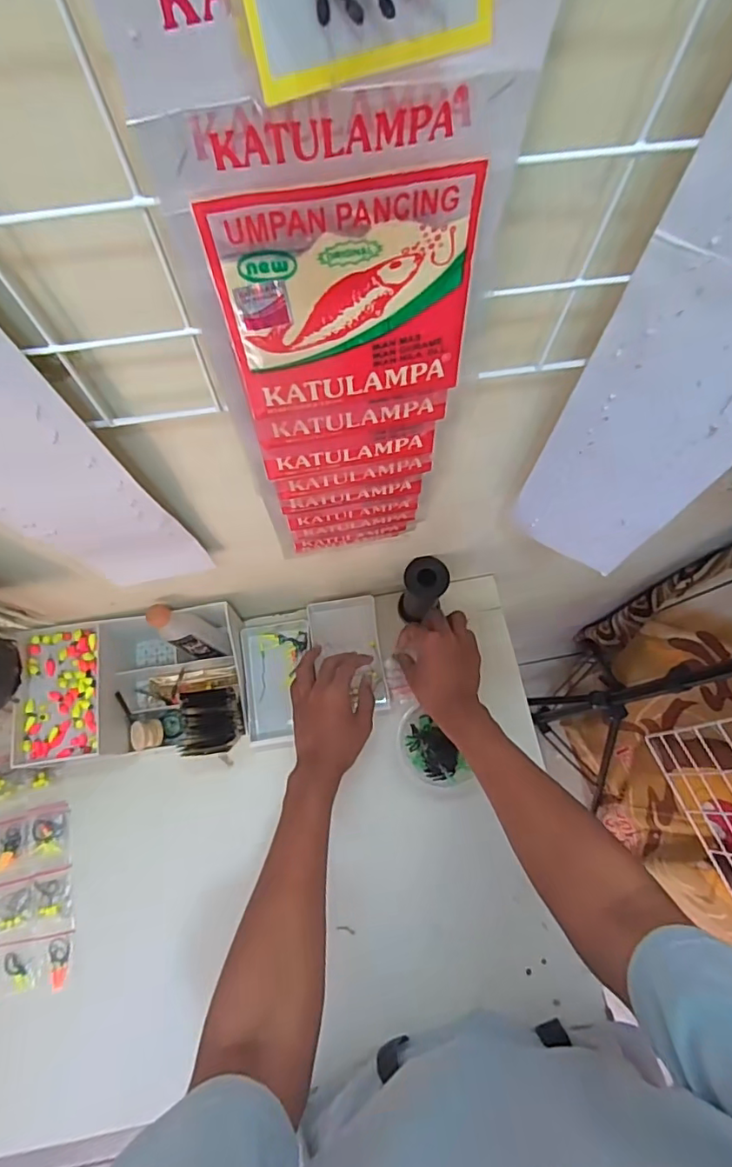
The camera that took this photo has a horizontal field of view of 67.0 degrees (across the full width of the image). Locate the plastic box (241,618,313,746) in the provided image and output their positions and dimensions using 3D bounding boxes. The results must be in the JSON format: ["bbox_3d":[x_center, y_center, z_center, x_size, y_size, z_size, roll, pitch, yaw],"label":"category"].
[{"bbox_3d":[-0.107,0.121,0.689,0.085,0.022,0.144,-7,72,-2],"label":"plastic box"}]

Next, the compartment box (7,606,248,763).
[{"bbox_3d":[-0.259,0.119,0.636,0.228,0.098,0.157,-7,72,-2],"label":"compartment box"}]

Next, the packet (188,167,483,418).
[{"bbox_3d":[-0.006,-0.111,0.225,0.099,0.092,0.018,-11,72,-4],"label":"packet"}]

